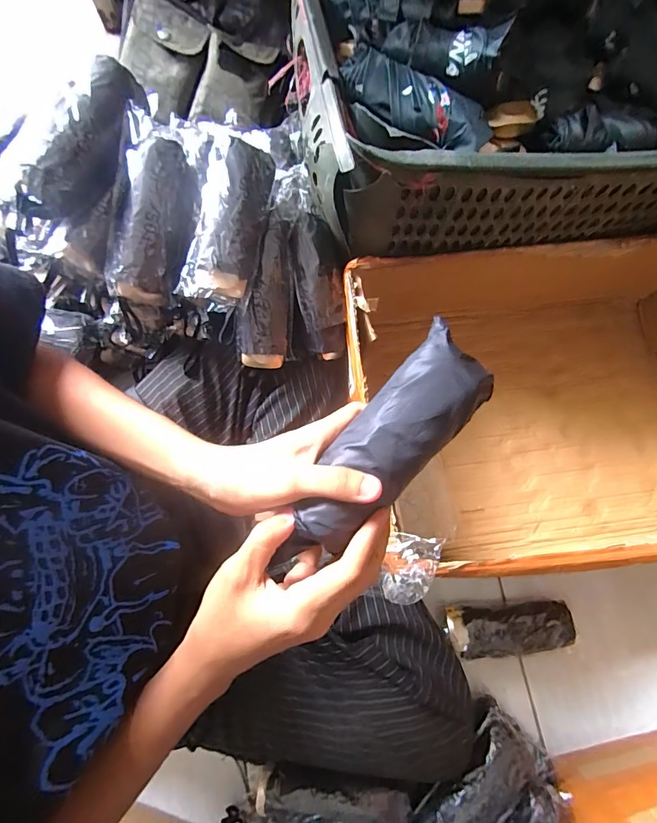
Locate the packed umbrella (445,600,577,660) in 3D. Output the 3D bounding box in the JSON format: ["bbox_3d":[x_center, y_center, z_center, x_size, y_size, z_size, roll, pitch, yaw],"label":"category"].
[{"bbox_3d":[0.249,0.300,0.555,0.163,0.041,0.060,-2,76,-2],"label":"packed umbrella"}]

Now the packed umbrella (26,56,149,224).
[{"bbox_3d":[-0.241,-0.272,0.413,0.045,0.049,0.181,20,76,3],"label":"packed umbrella"}]

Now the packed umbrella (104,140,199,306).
[{"bbox_3d":[-0.193,-0.205,0.442,0.070,0.050,0.171,18,96,2],"label":"packed umbrella"}]

